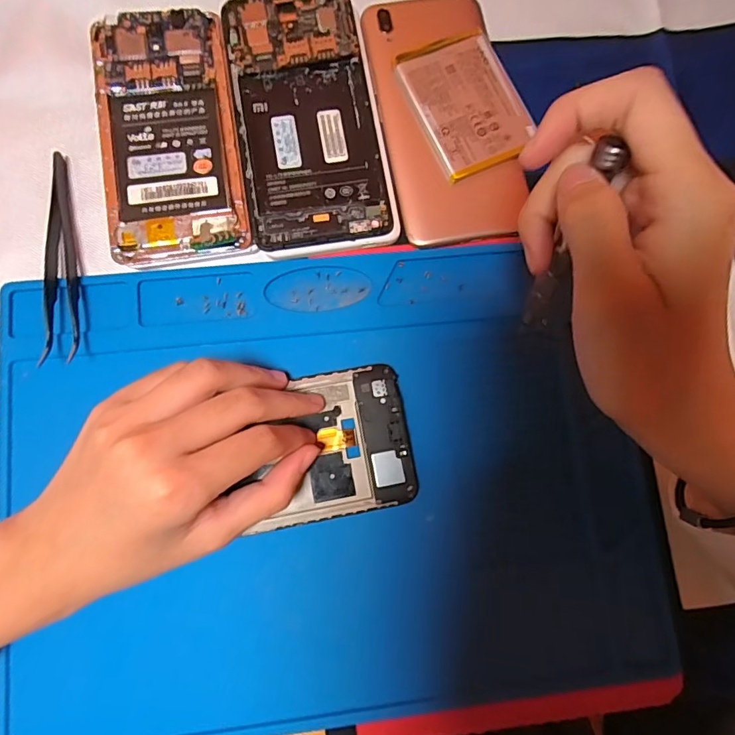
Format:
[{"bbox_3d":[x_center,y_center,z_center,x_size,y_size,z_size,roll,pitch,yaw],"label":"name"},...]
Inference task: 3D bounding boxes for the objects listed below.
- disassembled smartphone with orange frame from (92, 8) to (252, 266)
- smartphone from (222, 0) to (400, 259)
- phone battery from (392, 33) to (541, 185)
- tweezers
[{"bbox_3d":[-0.105,-0.125,0.253,0.070,0.015,0.138,-9,81,-5],"label":"disassembled smartphone with orange frame"},{"bbox_3d":[-0.033,-0.137,0.258,0.076,0.015,0.149,-10,82,-5],"label":"smartphone"},{"bbox_3d":[0.056,-0.151,0.267,0.058,0.007,0.084,-22,83,-7],"label":"phone battery"},{"bbox_3d":[-0.156,-0.058,0.243,0.017,0.010,0.112,-2,81,-4],"label":"tweezers"}]

